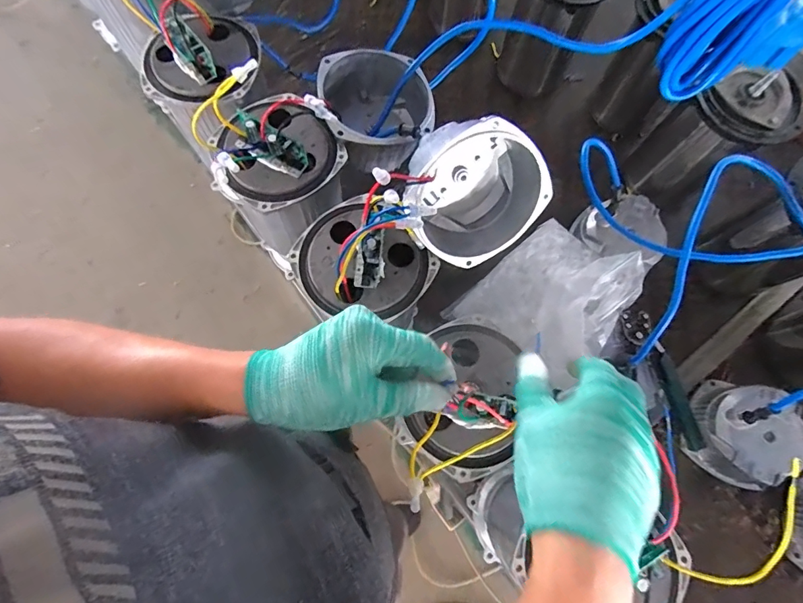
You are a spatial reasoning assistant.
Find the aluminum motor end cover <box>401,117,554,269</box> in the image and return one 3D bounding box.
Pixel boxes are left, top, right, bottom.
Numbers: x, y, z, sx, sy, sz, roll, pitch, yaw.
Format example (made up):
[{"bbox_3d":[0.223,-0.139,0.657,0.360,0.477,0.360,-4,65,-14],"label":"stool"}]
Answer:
[{"bbox_3d":[0.061,-0.113,0.450,0.151,0.135,0.085,-44,38,17],"label":"aluminum motor end cover"}]

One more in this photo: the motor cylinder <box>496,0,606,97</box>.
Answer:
[{"bbox_3d":[0.236,-0.442,0.701,0.128,0.213,0.114,23,74,5],"label":"motor cylinder"}]

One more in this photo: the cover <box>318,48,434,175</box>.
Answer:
[{"bbox_3d":[-0.028,-0.227,0.531,0.128,0.087,0.133,-12,74,-5],"label":"cover"}]

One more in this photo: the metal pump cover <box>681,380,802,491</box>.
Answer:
[{"bbox_3d":[0.459,0.177,0.582,0.117,0.082,0.123,35,76,9],"label":"metal pump cover"}]

